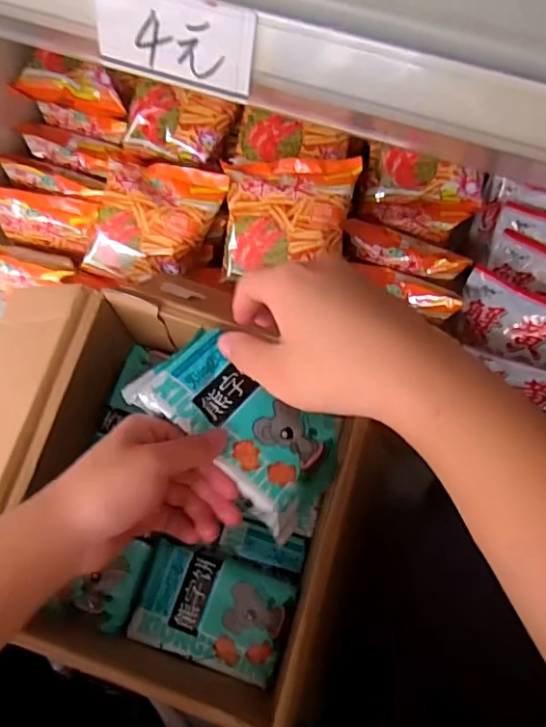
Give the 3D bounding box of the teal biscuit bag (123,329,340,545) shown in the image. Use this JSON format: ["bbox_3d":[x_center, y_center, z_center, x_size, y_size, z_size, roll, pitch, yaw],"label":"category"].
[{"bbox_3d":[-0.026,0.041,0.412,0.139,0.025,0.085,38,58,6],"label":"teal biscuit bag"}]

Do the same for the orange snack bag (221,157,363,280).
[{"bbox_3d":[0.015,-0.151,0.582,0.121,0.043,0.129,10,97,6],"label":"orange snack bag"}]

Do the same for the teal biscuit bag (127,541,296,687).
[{"bbox_3d":[-0.055,0.223,0.506,0.133,0.030,0.089,17,74,6],"label":"teal biscuit bag"}]

